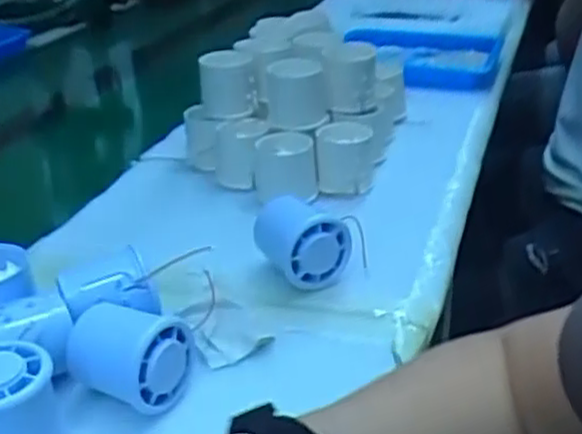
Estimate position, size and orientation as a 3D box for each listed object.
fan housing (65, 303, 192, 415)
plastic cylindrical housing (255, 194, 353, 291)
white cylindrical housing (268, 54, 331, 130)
[{"bbox_3d":[-0.097,0.077,0.448,0.066,0.046,0.049,15,33,29],"label":"fan housing"},{"bbox_3d":[0.008,0.014,0.564,0.056,0.048,0.068,-14,31,-21],"label":"plastic cylindrical housing"},{"bbox_3d":[0.006,-0.118,0.708,0.057,0.052,0.060,-2,28,0],"label":"white cylindrical housing"}]

